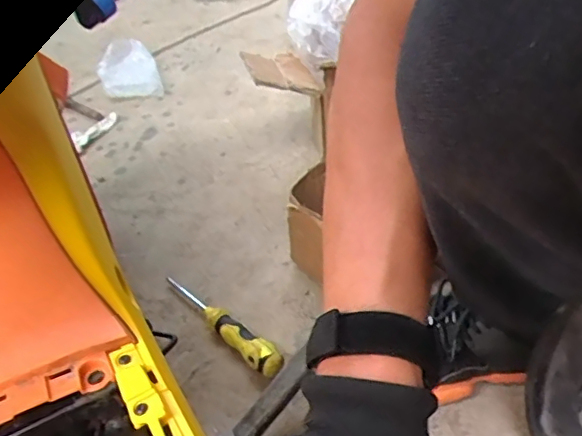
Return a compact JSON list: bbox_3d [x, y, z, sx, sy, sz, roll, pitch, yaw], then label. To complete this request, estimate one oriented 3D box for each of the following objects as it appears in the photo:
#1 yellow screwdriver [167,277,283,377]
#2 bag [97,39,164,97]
[{"bbox_3d":[-0.075,0.117,0.633,0.027,0.027,0.188,-34,47,-26],"label":"yellow screwdriver"},{"bbox_3d":[-0.331,-0.307,1.143,0.115,0.074,0.149,-16,41,-8],"label":"bag"}]

